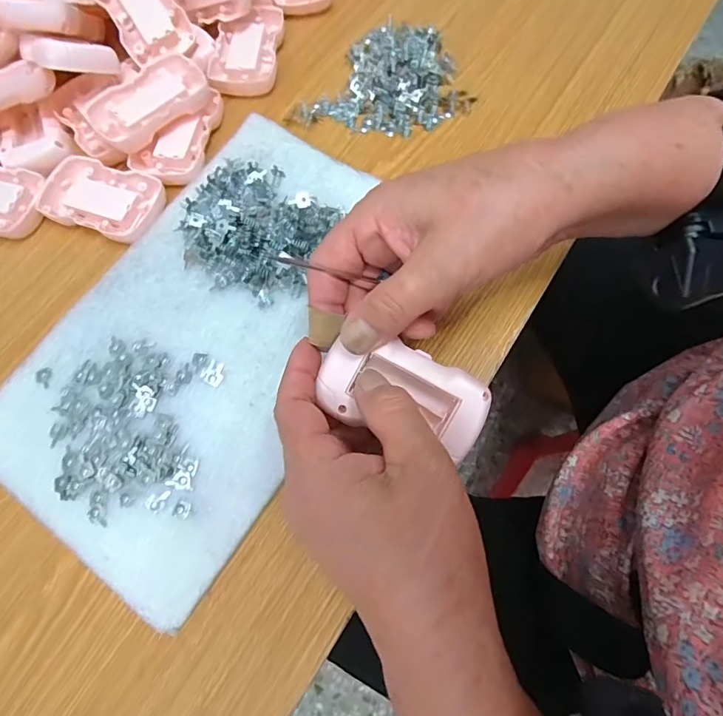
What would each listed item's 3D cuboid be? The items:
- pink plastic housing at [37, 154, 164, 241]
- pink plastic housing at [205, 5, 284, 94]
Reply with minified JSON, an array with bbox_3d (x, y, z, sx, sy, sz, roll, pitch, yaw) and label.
[{"bbox_3d":[-0.190,-0.116,0.336,0.089,0.014,0.054,20,74,5],"label":"pink plastic housing"},{"bbox_3d":[-0.095,-0.256,0.379,0.053,0.015,0.086,4,73,0],"label":"pink plastic housing"}]

